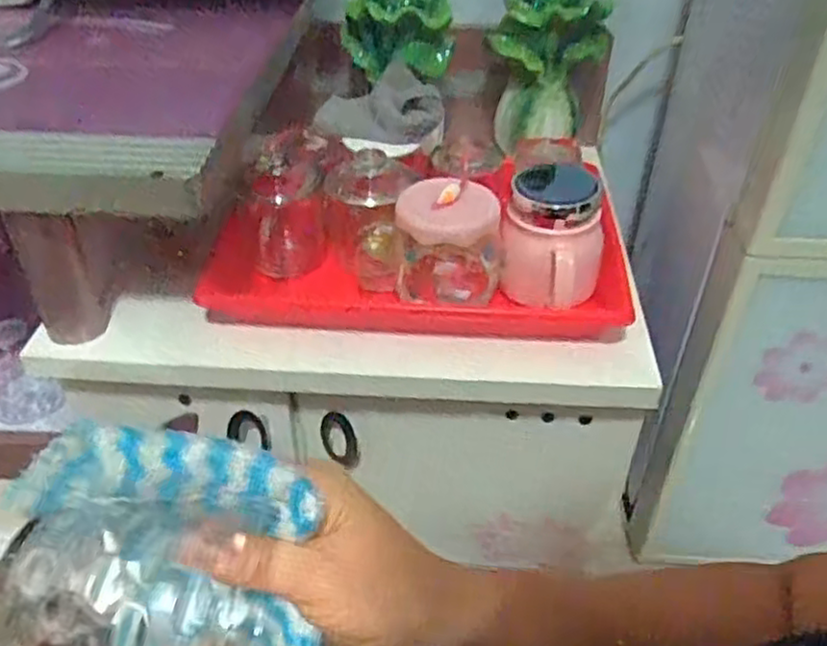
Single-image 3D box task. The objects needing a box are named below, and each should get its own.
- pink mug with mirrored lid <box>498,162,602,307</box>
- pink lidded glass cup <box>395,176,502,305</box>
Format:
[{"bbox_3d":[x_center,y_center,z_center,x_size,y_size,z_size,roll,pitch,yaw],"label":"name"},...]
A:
[{"bbox_3d":[0.120,-0.075,0.615,0.080,0.091,0.084,12,41,13],"label":"pink mug with mirrored lid"},{"bbox_3d":[0.028,-0.069,0.612,0.089,0.089,0.073,-1,40,-2],"label":"pink lidded glass cup"}]

